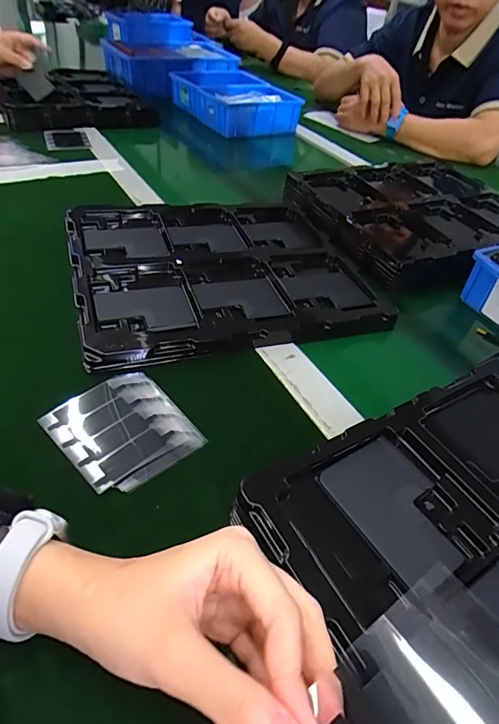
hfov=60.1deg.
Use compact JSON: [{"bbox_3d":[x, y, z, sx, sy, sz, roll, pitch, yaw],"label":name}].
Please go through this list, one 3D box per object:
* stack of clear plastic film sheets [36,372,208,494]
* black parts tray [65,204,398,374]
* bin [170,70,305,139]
[{"bbox_3d":[-0.098,0.052,0.338,0.098,0.008,0.088,37,51,26],"label":"stack of clear plastic film sheets"},{"bbox_3d":[-0.032,-0.119,0.506,0.321,0.016,0.287,-8,47,-16],"label":"black parts tray"},{"bbox_3d":[-0.038,-0.634,1.044,0.245,0.078,0.281,-17,50,-23],"label":"bin"}]

